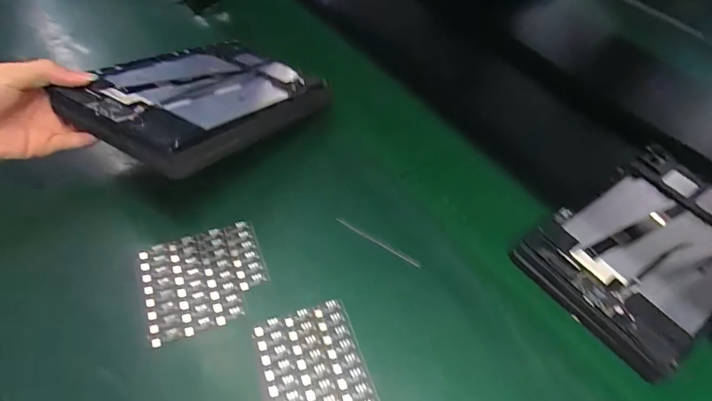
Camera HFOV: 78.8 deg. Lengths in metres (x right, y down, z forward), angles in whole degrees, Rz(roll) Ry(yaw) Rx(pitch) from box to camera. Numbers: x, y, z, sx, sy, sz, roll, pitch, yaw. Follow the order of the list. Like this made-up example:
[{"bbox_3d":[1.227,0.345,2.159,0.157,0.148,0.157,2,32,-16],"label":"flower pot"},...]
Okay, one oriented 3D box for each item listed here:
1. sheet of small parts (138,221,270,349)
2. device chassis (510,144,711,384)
[{"bbox_3d":[-0.135,0.070,0.392,0.104,0.011,0.098,-15,56,-19],"label":"sheet of small parts"},{"bbox_3d":[0.292,0.040,0.424,0.249,0.039,0.147,-28,61,-26],"label":"device chassis"}]

